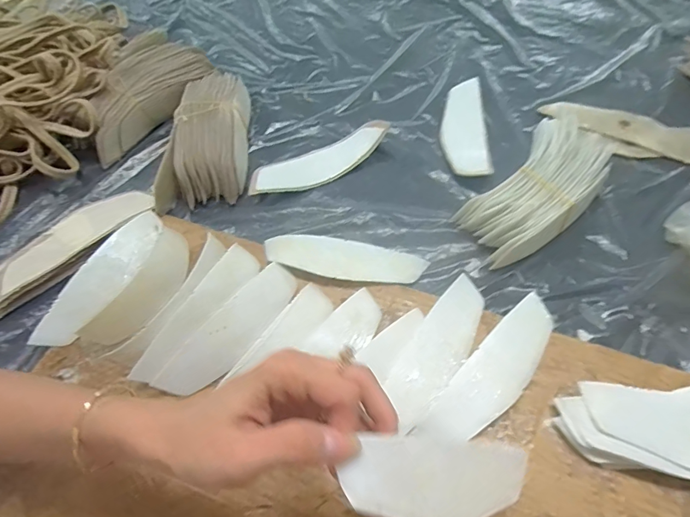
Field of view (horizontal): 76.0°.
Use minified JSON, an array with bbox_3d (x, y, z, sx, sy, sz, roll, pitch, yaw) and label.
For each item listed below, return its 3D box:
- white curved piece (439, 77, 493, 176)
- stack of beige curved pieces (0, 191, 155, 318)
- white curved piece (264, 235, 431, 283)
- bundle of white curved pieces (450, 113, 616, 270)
[{"bbox_3d":[0.139,-0.152,0.515,0.051,0.016,0.157,0,56,4],"label":"white curved piece"},{"bbox_3d":[-0.295,-0.013,0.462,0.193,0.023,0.069,-38,61,-19],"label":"stack of beige curved pieces"},{"bbox_3d":[-0.003,-0.001,0.435,0.158,0.009,0.047,10,58,11],"label":"white curved piece"},{"bbox_3d":[0.186,-0.069,0.434,0.089,0.048,0.177,38,67,25],"label":"bundle of white curved pieces"}]

